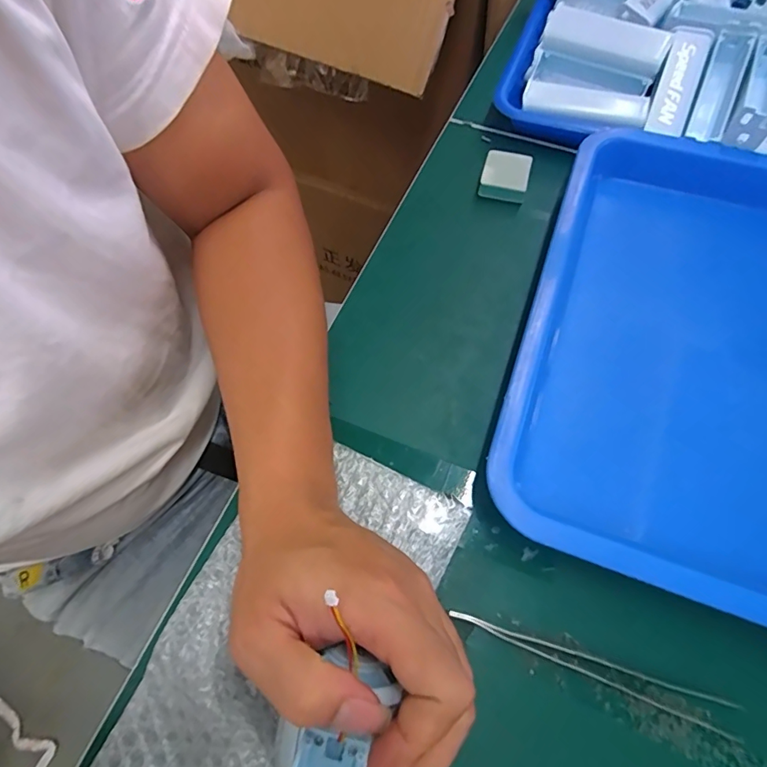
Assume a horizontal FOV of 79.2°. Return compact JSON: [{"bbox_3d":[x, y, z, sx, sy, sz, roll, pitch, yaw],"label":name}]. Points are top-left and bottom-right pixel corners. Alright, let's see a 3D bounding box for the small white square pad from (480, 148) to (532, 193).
[{"bbox_3d":[0.099,-0.169,0.379,0.036,0.016,0.044,16,66,8],"label":"small white square pad"}]

